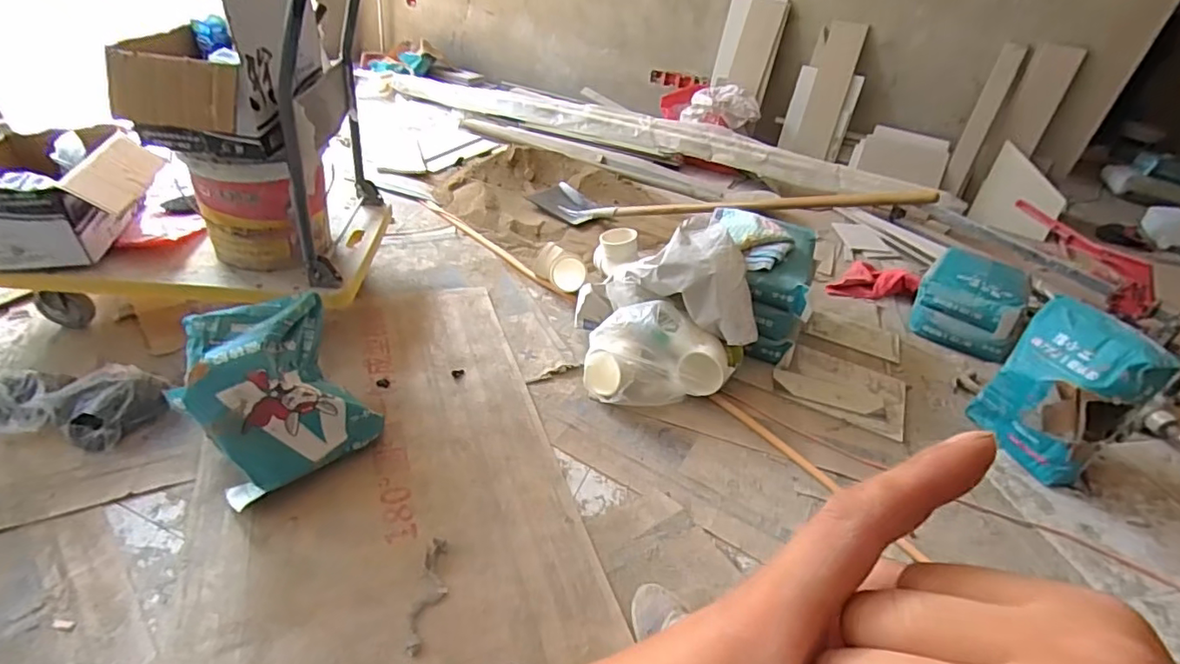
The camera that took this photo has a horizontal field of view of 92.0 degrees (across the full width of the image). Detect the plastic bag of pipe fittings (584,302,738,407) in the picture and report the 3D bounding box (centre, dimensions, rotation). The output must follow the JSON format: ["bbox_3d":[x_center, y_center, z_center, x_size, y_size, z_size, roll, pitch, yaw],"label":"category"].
[{"bbox_3d":[0.173,0.062,1.476,0.365,0.187,0.196,-1,37,-11],"label":"plastic bag of pipe fittings"}]

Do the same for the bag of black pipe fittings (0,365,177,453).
[{"bbox_3d":[-1.156,0.142,1.234,0.426,0.077,0.196,9,37,2],"label":"bag of black pipe fittings"}]

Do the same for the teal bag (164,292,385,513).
[{"bbox_3d":[-0.625,0.129,1.148,0.261,0.289,0.315,31,41,27],"label":"teal bag"}]

